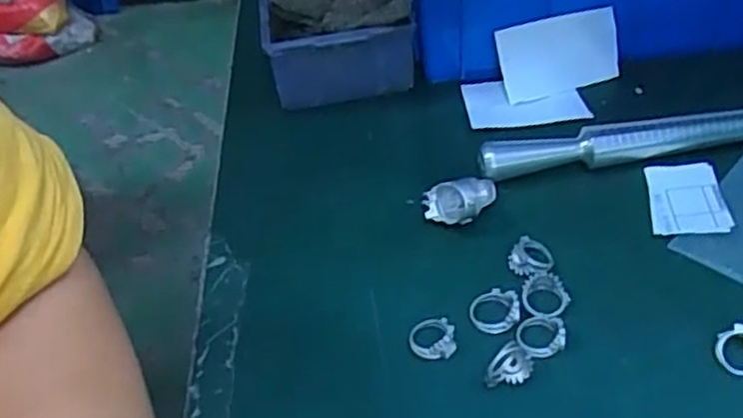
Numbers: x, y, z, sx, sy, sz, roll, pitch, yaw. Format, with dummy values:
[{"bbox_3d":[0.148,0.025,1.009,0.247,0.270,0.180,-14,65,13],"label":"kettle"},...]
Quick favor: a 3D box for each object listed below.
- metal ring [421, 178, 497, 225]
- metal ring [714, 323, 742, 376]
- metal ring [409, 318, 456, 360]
[{"bbox_3d":[0.049,-0.003,0.396,0.041,0.023,0.020,-12,45,-6],"label":"metal ring"},{"bbox_3d":[0.162,0.061,0.325,0.021,0.010,0.020,-3,45,3],"label":"metal ring"},{"bbox_3d":[0.028,0.060,0.348,0.021,0.008,0.020,-3,45,3],"label":"metal ring"}]

